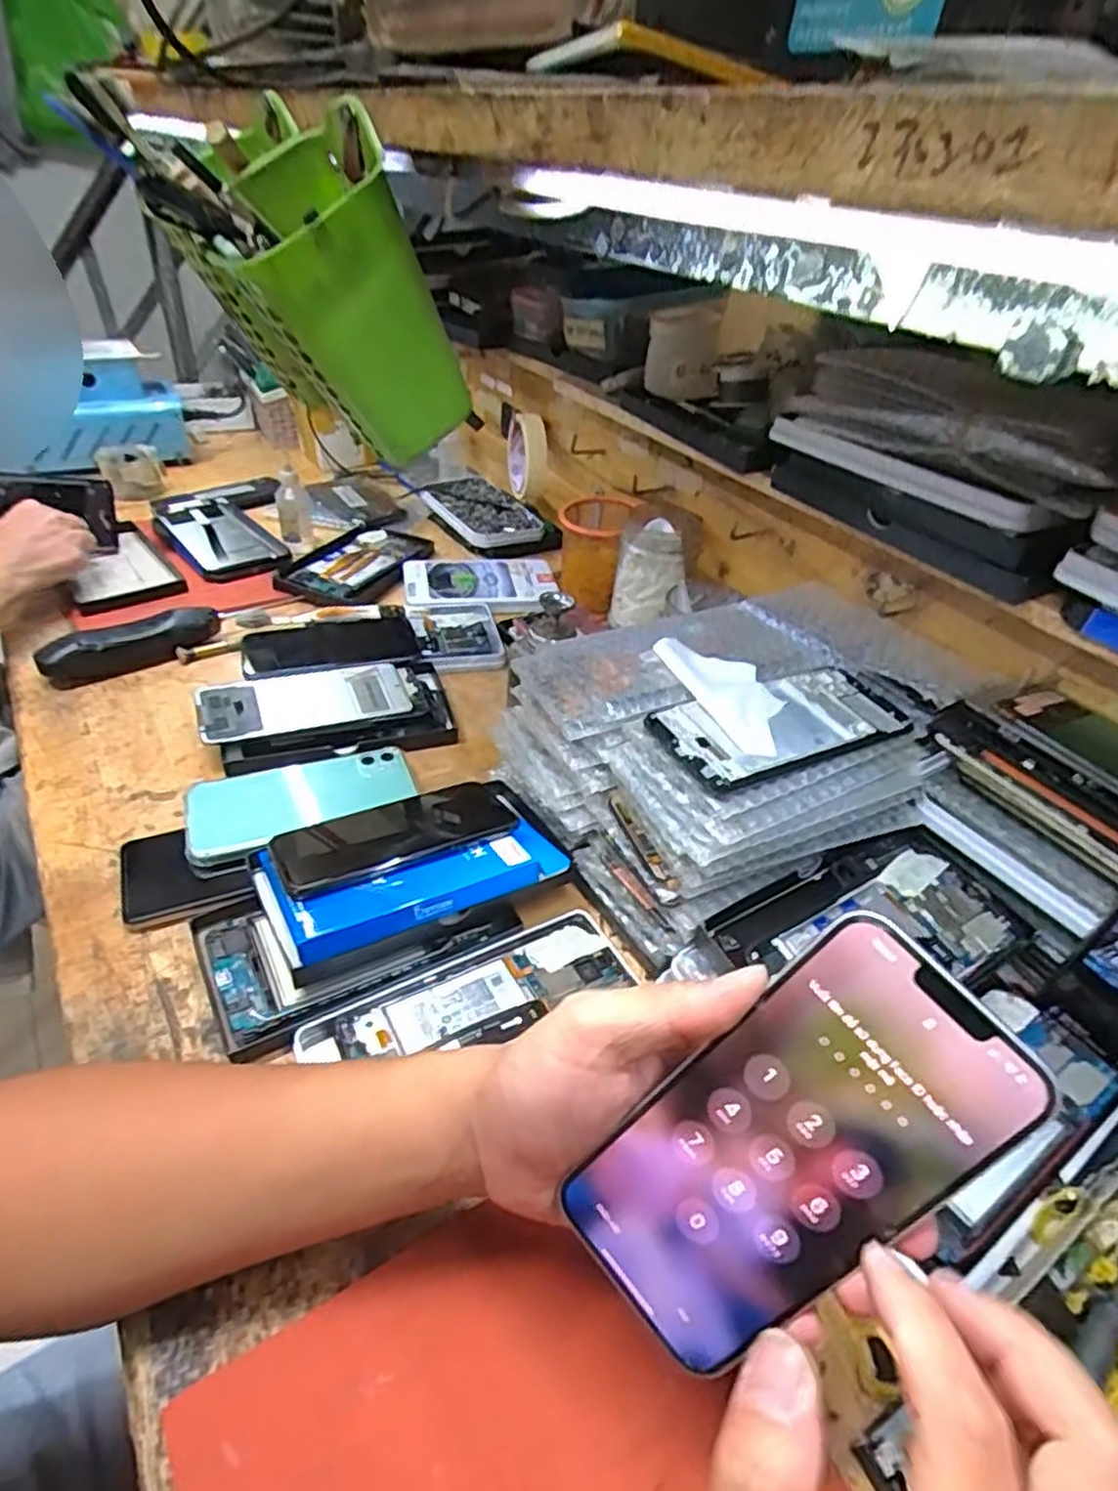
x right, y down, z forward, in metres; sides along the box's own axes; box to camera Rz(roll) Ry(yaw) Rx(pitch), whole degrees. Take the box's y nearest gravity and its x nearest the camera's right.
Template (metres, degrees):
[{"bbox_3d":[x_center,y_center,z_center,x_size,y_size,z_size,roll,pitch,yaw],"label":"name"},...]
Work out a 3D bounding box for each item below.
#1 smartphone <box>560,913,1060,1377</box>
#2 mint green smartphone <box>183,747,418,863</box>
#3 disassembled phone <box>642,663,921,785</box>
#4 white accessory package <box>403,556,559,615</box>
[{"bbox_3d":[0.073,0.132,0.243,0.075,0.157,0.004,46,16,18],"label":"smartphone"},{"bbox_3d":[-0.181,0.035,0.525,0.151,0.006,0.072,-15,43,-23],"label":"mint green smartphone"},{"bbox_3d":[0.132,-0.015,0.442,0.150,0.005,0.071,-15,43,-24],"label":"disassembled phone"},{"bbox_3d":[-0.084,-0.176,0.797,0.157,0.009,0.128,0,39,-7],"label":"white accessory package"}]

